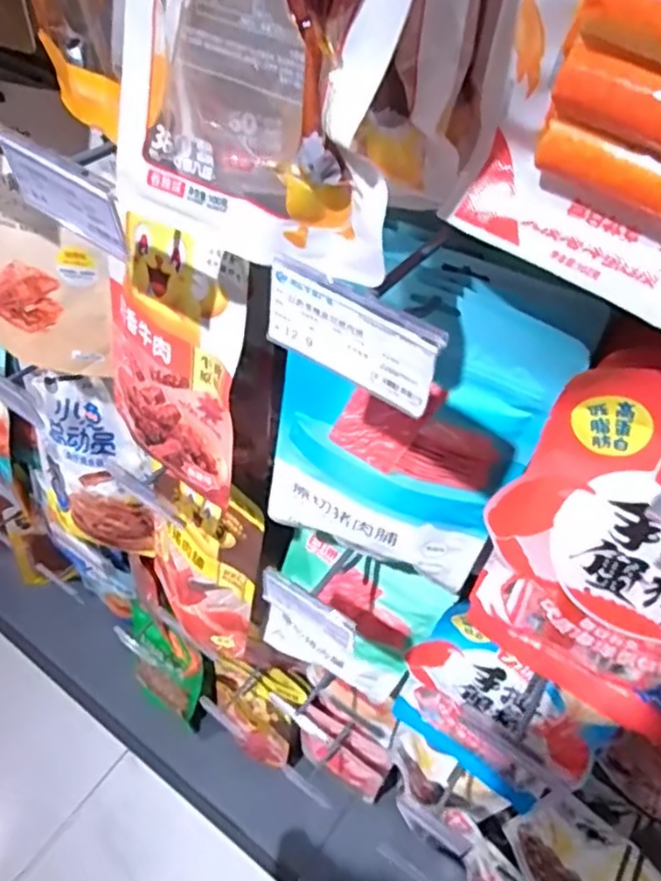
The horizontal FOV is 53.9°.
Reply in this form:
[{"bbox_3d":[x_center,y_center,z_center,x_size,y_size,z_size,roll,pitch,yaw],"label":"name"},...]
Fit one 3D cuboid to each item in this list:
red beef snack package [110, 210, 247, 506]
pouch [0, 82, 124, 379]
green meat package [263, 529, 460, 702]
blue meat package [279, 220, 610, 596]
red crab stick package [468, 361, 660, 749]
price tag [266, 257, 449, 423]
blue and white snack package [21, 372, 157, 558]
[{"bbox_3d":[-0.120,-0.061,0.480,0.142,0.199,0.013,33,41,24],"label":"red beef snack package"},{"bbox_3d":[-0.250,-0.166,0.542,0.147,0.232,0.032,14,35,10],"label":"pouch"},{"bbox_3d":[0.015,0.186,0.672,0.158,0.224,0.018,30,42,12],"label":"green meat package"},{"bbox_3d":[0.048,-0.005,0.434,0.158,0.249,0.038,21,41,9],"label":"blue meat package"},{"bbox_3d":[0.195,0.070,0.388,0.184,0.275,0.043,27,41,14],"label":"red crab stick package"},{"bbox_3d":[0.009,-0.044,0.278,0.081,0.044,0.009,29,55,20],"label":"price tag"},{"bbox_3d":[-0.289,0.033,0.775,0.152,0.250,0.026,16,37,12],"label":"blue and white snack package"}]

